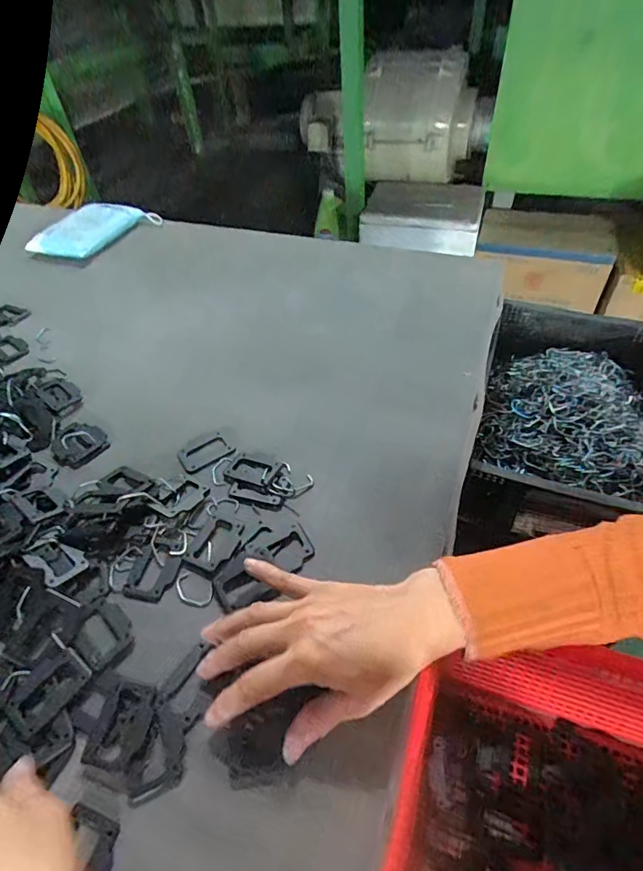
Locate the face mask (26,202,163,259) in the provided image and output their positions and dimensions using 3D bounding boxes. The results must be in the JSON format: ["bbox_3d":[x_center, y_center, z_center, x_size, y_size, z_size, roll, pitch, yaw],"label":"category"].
[{"bbox_3d":[-0.377,-0.342,0.780,0.104,0.027,0.185,31,57,27],"label":"face mask"}]

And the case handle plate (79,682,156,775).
[{"bbox_3d":[-0.130,0.190,0.311,0.033,0.005,0.048,12,49,12],"label":"case handle plate"}]

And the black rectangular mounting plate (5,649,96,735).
[{"bbox_3d":[-0.188,0.173,0.325,0.035,0.004,0.050,28,54,24],"label":"black rectangular mounting plate"}]

